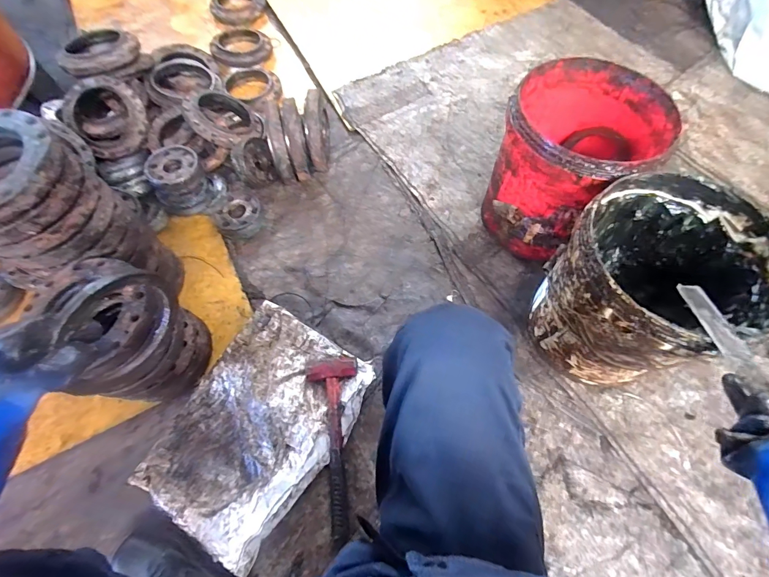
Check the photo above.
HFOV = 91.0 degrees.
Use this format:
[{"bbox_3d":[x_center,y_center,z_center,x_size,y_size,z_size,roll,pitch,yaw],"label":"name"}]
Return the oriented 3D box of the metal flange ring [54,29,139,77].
[{"bbox_3d":[-0.721,-0.591,0.951,0.179,0.053,0.174,0,64,1],"label":"metal flange ring"}]

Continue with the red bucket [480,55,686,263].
[{"bbox_3d":[0.400,-0.271,0.843,0.292,0.314,0.315,0,64,1],"label":"red bucket"}]

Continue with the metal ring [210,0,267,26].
[{"bbox_3d":[-0.534,-1.037,1.375,0.198,0.041,0.237,-17,65,-7],"label":"metal ring"}]

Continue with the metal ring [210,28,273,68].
[{"bbox_3d":[-0.459,-0.777,1.217,0.181,0.052,0.175,0,64,1],"label":"metal ring"}]

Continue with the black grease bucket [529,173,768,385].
[{"bbox_3d":[0.462,-0.001,0.693,0.286,0.284,0.301,0,64,1],"label":"black grease bucket"}]

